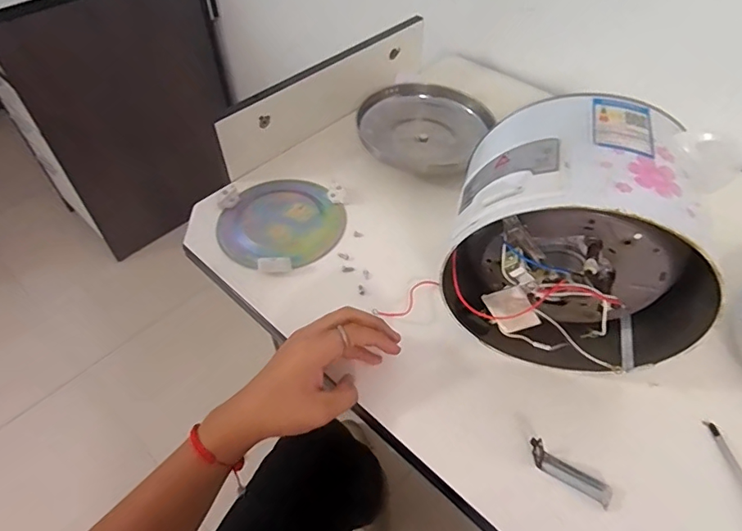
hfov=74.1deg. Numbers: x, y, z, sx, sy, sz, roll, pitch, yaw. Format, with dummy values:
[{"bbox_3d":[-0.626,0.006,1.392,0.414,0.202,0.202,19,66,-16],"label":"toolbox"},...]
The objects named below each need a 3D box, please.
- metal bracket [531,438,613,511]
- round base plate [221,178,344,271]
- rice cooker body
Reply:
[{"bbox_3d":[0.167,0.172,0.412,0.071,0.019,0.019,28,59,23],"label":"metal bracket"},{"bbox_3d":[-0.111,-0.059,0.618,0.156,0.013,0.161,-2,53,2],"label":"round base plate"},{"bbox_3d":[0.174,-0.022,0.445,0.200,0.206,0.161,6,51,6],"label":"rice cooker body"}]

